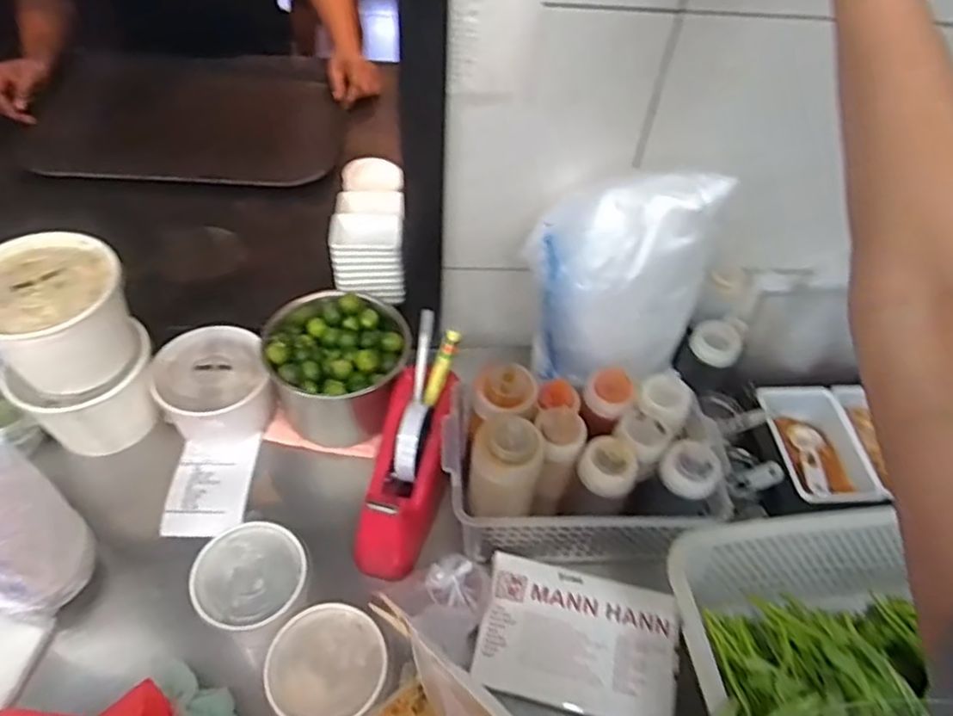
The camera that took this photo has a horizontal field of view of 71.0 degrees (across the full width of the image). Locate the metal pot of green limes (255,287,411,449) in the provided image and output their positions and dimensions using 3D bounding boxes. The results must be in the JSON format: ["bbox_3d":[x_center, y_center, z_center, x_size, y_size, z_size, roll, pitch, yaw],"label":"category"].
[{"bbox_3d":[-0.163,0.006,0.761,0.155,0.098,0.141,2,49,-3],"label":"metal pot of green limes"}]

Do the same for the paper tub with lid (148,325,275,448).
[{"bbox_3d":[-0.292,0.034,0.754,0.115,0.084,0.107,2,49,-3],"label":"paper tub with lid"}]

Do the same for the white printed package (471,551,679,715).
[{"bbox_3d":[0.093,0.251,0.601,0.172,0.014,0.121,12,50,5],"label":"white printed package"}]

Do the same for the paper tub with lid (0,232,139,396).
[{"bbox_3d":[-0.418,-0.035,0.666,0.130,0.119,0.132,31,54,20],"label":"paper tub with lid"}]

